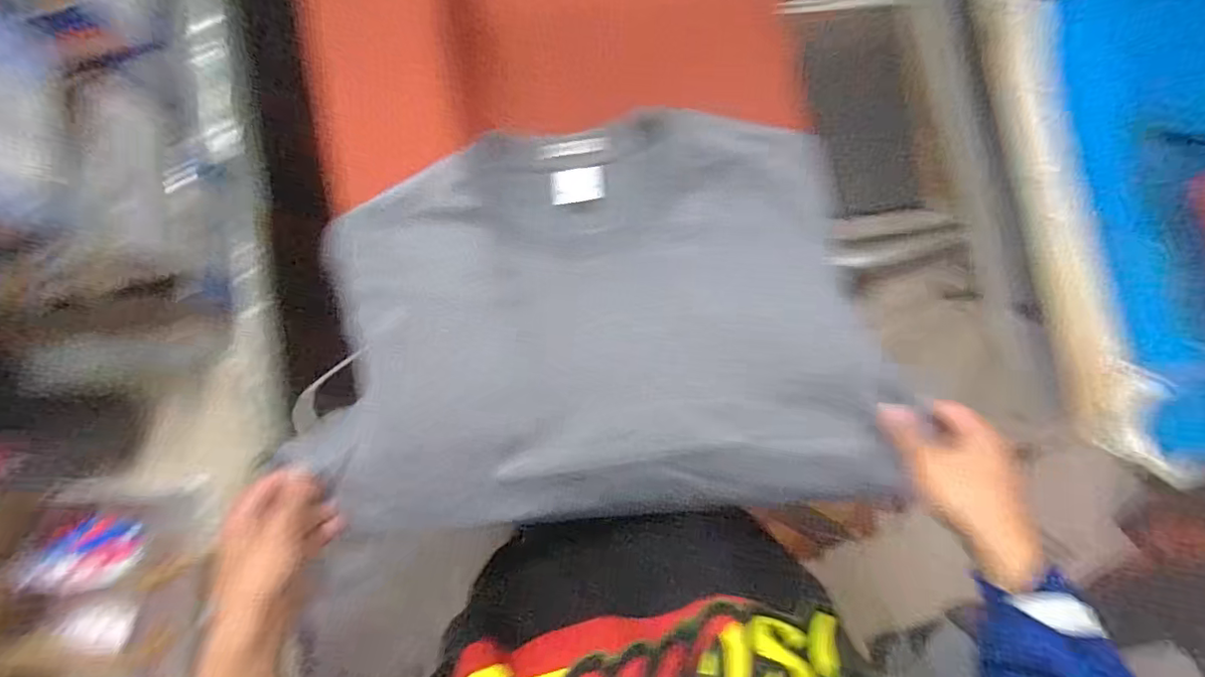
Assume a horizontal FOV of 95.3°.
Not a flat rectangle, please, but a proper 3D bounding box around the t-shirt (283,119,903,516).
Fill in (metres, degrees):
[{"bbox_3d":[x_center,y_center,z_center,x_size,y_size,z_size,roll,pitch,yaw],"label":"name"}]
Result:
[{"bbox_3d":[-0.006,-0.009,0.457,0.447,0.040,0.316,-4,92,-2],"label":"t-shirt"}]

